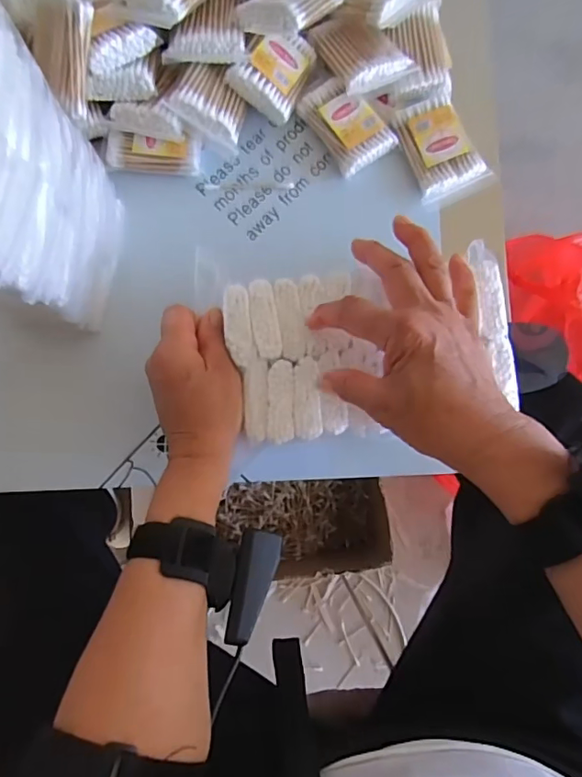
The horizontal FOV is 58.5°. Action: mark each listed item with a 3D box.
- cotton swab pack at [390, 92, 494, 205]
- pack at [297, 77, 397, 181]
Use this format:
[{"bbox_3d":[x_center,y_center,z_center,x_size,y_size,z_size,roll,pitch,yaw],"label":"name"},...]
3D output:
[{"bbox_3d":[0.128,-0.207,0.442,0.058,0.012,0.083,-23,87,-5],"label":"cotton swab pack"},{"bbox_3d":[0.050,-0.226,0.438,0.057,0.021,0.078,-37,89,-5],"label":"pack"}]

